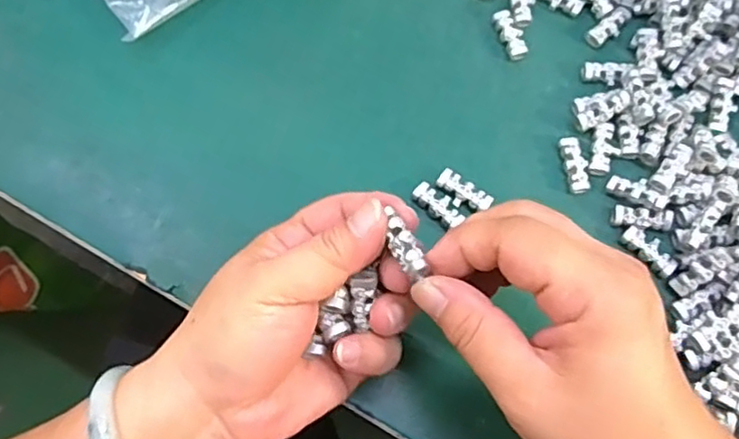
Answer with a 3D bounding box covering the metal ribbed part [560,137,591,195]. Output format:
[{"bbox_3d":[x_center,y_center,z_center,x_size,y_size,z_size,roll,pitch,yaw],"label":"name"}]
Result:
[{"bbox_3d":[0.109,-0.029,0.335,0.012,0.007,0.031,-8,71,-5],"label":"metal ribbed part"}]

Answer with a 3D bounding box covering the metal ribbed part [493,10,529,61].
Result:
[{"bbox_3d":[0.081,-0.106,0.362,0.012,0.006,0.030,-18,72,-9],"label":"metal ribbed part"}]

